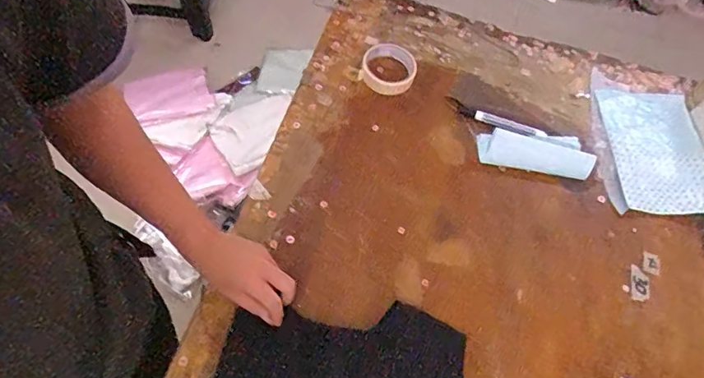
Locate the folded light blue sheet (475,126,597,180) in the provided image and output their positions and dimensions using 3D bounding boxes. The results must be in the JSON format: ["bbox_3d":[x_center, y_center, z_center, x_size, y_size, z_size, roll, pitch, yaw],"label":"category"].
[{"bbox_3d":[0.283,-0.060,0.735,0.174,0.032,0.067,9,60,2],"label":"folded light blue sheet"}]

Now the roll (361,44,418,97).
[{"bbox_3d":[0.058,-0.198,0.782,0.091,0.026,0.100,2,60,-3],"label":"roll"}]

